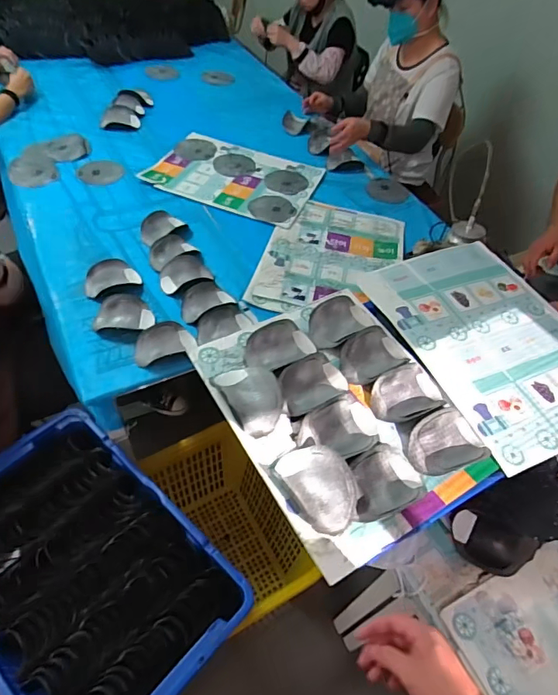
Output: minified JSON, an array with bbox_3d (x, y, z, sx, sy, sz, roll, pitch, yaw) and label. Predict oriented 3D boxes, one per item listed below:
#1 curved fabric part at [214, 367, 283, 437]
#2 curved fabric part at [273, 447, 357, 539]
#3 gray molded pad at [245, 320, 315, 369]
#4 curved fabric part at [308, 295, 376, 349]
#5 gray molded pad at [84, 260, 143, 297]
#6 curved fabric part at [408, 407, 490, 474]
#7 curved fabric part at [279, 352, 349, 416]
[{"bbox_3d":[-0.048,0.082,0.798,0.098,0.043,0.137,-19,56,-20],"label":"curved fabric part"},{"bbox_3d":[0.061,0.211,0.713,0.095,0.039,0.142,-27,59,-25],"label":"curved fabric part"},{"bbox_3d":[-0.001,-0.003,0.886,0.136,0.033,0.088,-22,57,-17],"label":"gray molded pad"},{"bbox_3d":[0.124,-0.055,0.946,0.145,0.033,0.098,-25,58,-24],"label":"curved fabric part"},{"bbox_3d":[-0.436,-0.181,1.197,0.143,0.042,0.099,-26,59,-25],"label":"gray molded pad"},{"bbox_3d":[0.286,0.156,0.784,0.139,0.037,0.098,-14,54,-17],"label":"curved fabric part"},{"bbox_3d":[0.062,0.064,0.836,0.136,0.036,0.094,-22,57,-23],"label":"curved fabric part"}]

